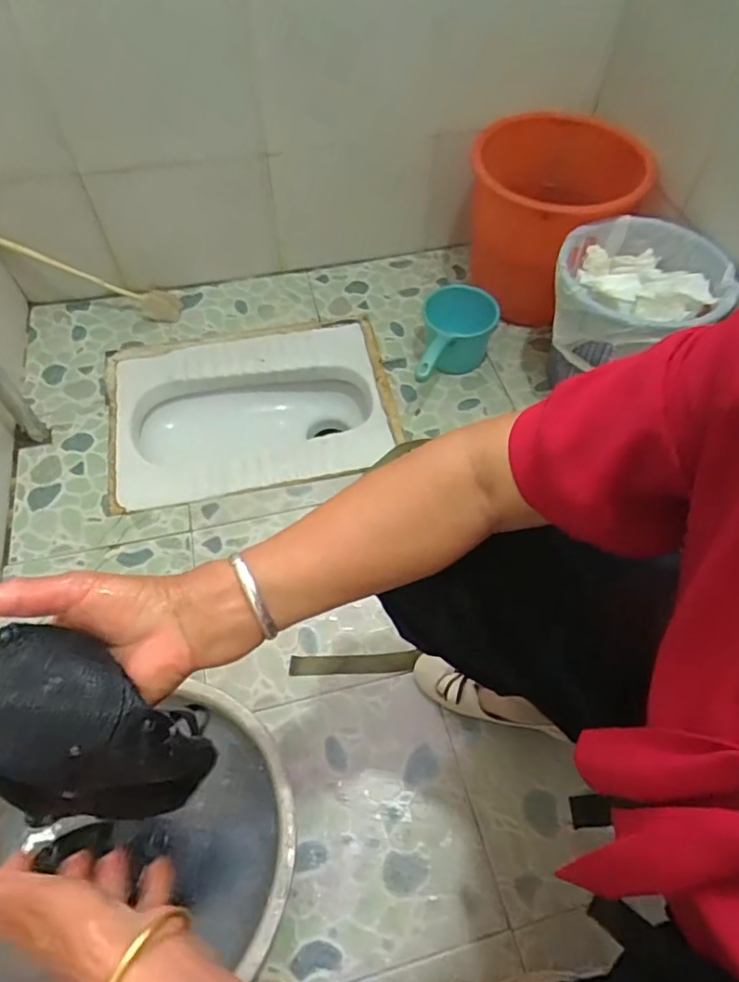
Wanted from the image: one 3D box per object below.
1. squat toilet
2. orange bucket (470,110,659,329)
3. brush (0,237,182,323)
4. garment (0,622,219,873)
[{"bbox_3d":[-0.224,-0.126,1.130,0.494,0.146,0.371,-10,59,-7],"label":"squat toilet"},{"bbox_3d":[0.324,-0.474,1.074,0.278,0.331,0.266,0,56,-1],"label":"orange bucket"},{"bbox_3d":[-0.554,-0.426,1.144,0.350,0.042,0.063,20,54,-21],"label":"brush"},{"bbox_3d":[-0.158,0.138,0.326,0.135,0.070,0.103,37,57,-7],"label":"garment"}]

